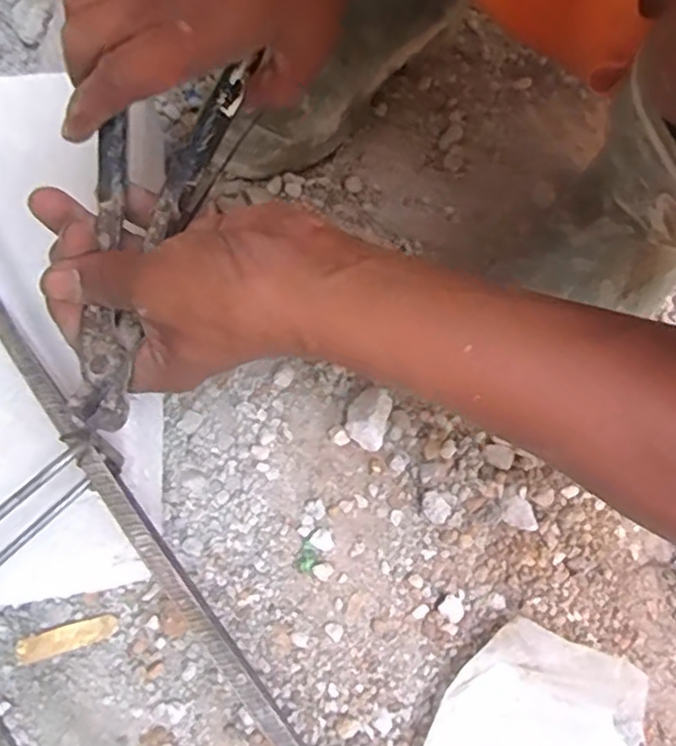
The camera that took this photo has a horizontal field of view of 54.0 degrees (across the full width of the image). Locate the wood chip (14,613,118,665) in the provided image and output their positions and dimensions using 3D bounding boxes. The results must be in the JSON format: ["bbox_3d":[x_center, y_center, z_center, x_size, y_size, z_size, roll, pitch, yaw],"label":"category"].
[{"bbox_3d":[-0.160,0.157,0.393,0.058,0.005,0.014,-16,69,-9],"label":"wood chip"}]

